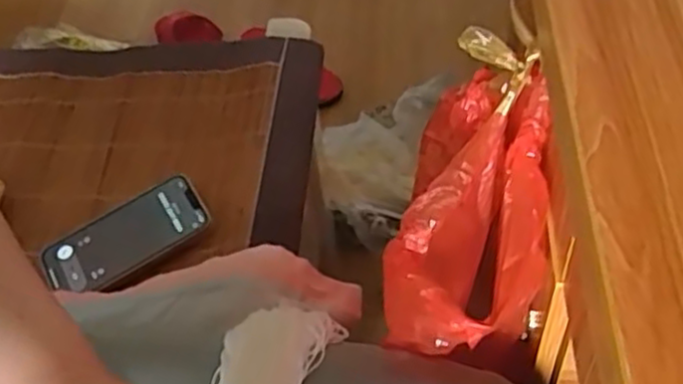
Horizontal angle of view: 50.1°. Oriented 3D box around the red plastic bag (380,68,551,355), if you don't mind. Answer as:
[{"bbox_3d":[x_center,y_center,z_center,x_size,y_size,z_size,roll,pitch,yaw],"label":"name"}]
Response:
[{"bbox_3d":[0.084,0.018,0.439,0.080,0.120,0.162,17,69,19],"label":"red plastic bag"}]

